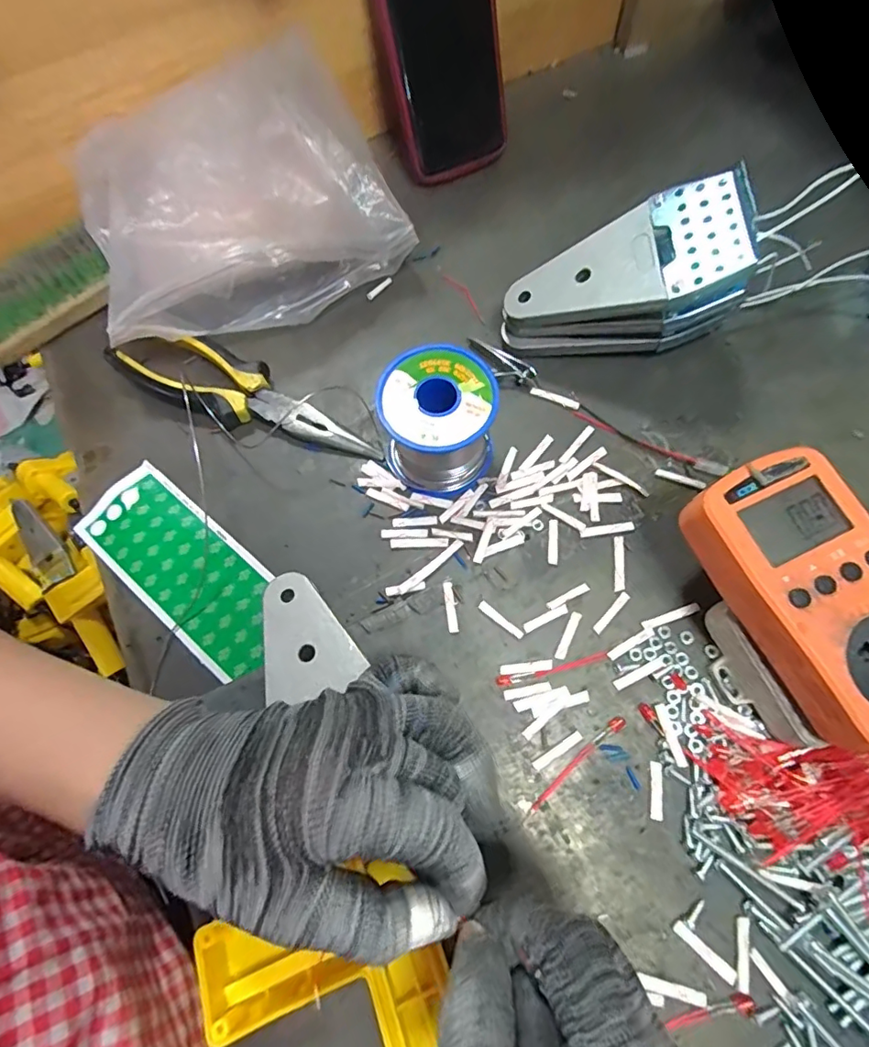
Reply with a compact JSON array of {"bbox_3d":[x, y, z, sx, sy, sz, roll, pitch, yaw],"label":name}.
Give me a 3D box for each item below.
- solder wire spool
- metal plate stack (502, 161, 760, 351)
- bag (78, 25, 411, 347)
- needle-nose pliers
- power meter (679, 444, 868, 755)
[{"bbox_3d":[0.002,-0.058,0.314,0.062,0.064,0.063,-13,70,-2],"label":"solder wire spool"},{"bbox_3d":[0.113,-0.148,0.328,0.136,0.091,0.068,-1,70,2],"label":"metal plate stack"},{"bbox_3d":[-0.135,-0.213,0.368,0.204,0.088,0.148,-27,71,-7],"label":"bag"},{"bbox_3d":[-0.122,-0.081,0.347,0.171,0.028,0.048,28,74,12],"label":"needle-nose pliers"},{"bbox_3d":[0.173,0.031,0.239,0.068,0.030,0.125,-27,71,-7],"label":"power meter"}]

